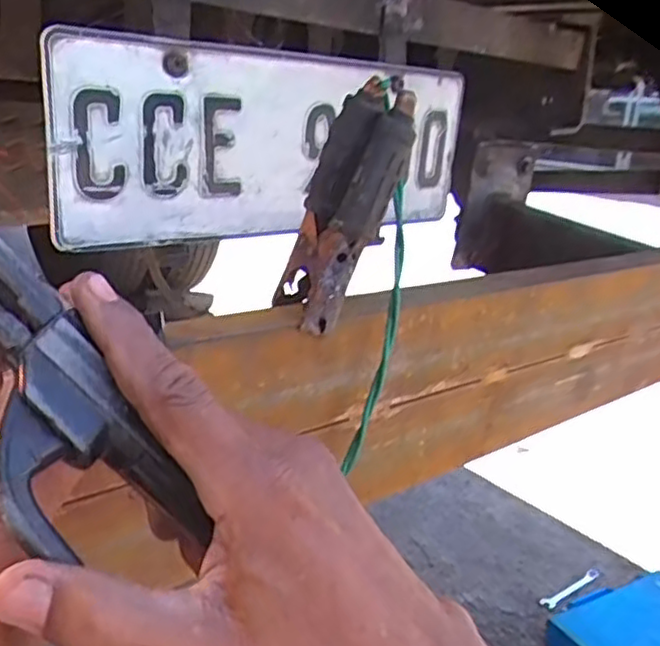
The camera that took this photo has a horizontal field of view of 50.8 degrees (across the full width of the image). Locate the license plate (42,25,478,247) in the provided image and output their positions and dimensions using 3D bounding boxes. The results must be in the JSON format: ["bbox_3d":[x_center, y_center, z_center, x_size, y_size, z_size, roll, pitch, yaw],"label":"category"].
[{"bbox_3d":[-0.028,-0.141,0.552,0.371,0.138,0.012,-10,26,-40],"label":"license plate"}]

